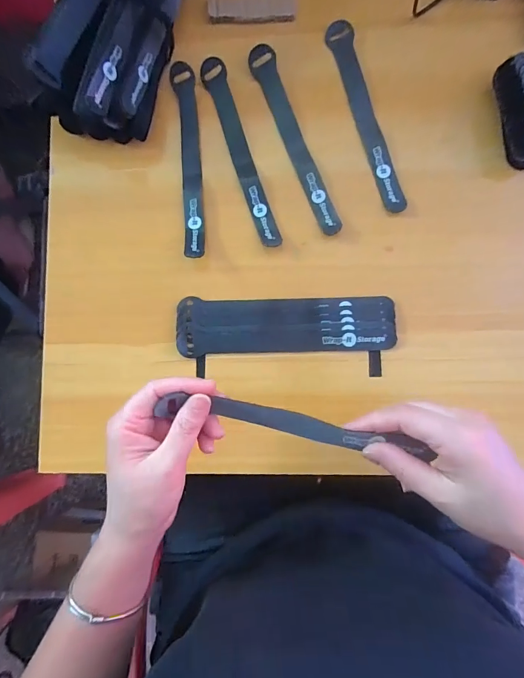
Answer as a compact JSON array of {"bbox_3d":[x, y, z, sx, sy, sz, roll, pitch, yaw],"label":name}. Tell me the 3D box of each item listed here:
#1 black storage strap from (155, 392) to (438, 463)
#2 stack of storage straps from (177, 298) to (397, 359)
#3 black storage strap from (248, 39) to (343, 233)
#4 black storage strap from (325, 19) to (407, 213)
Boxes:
[{"bbox_3d":[0.024,0.060,0.256,0.187,0.012,0.017,11,83,0],"label":"black storage strap"},{"bbox_3d":[0.022,-0.014,0.344,0.198,0.007,0.052,-2,82,3],"label":"stack of storage straps"},{"bbox_3d":[0.033,-0.193,0.354,0.024,0.011,0.201,-22,81,0],"label":"black storage strap"},{"bbox_3d":[0.100,-0.219,0.358,0.024,0.005,0.205,-14,82,1],"label":"black storage strap"}]

